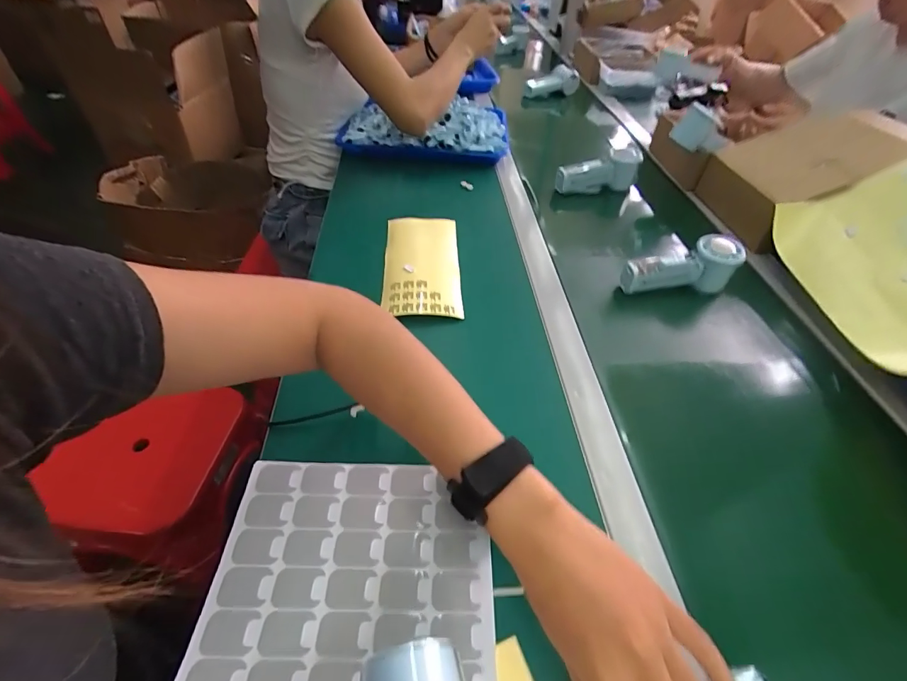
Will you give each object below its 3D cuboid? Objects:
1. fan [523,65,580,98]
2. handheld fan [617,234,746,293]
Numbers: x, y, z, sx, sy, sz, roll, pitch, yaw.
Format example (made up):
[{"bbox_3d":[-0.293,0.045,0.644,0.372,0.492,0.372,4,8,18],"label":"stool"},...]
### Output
[{"bbox_3d":[0.274,-0.707,1.152,0.152,0.084,0.052,-3,45,0],"label":"fan"},{"bbox_3d":[0.306,-0.100,0.566,0.143,0.062,0.045,-2,47,-6],"label":"handheld fan"}]

